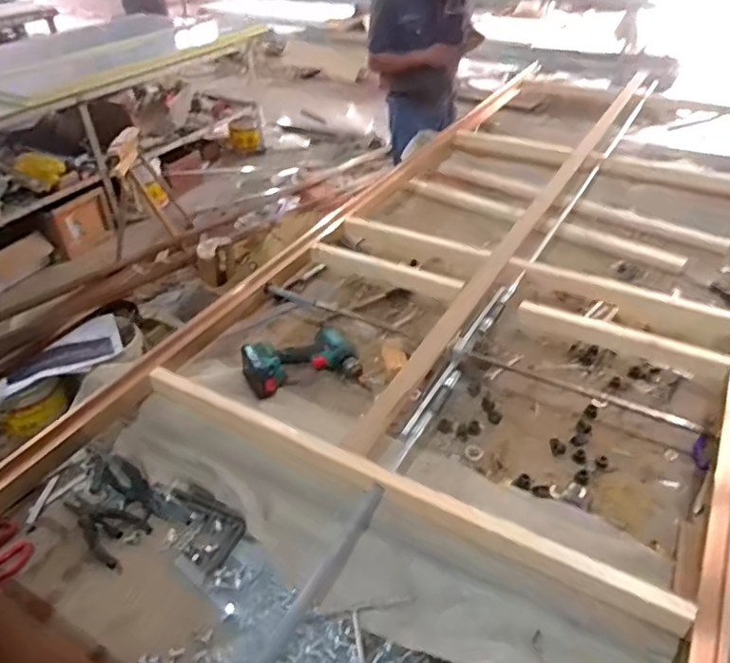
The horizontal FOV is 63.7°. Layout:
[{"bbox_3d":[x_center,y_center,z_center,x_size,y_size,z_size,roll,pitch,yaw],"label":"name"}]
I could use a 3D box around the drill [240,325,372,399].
[{"bbox_3d":[-0.131,0.067,1.231,0.237,0.088,0.161,-16,39,-17],"label":"drill"}]

